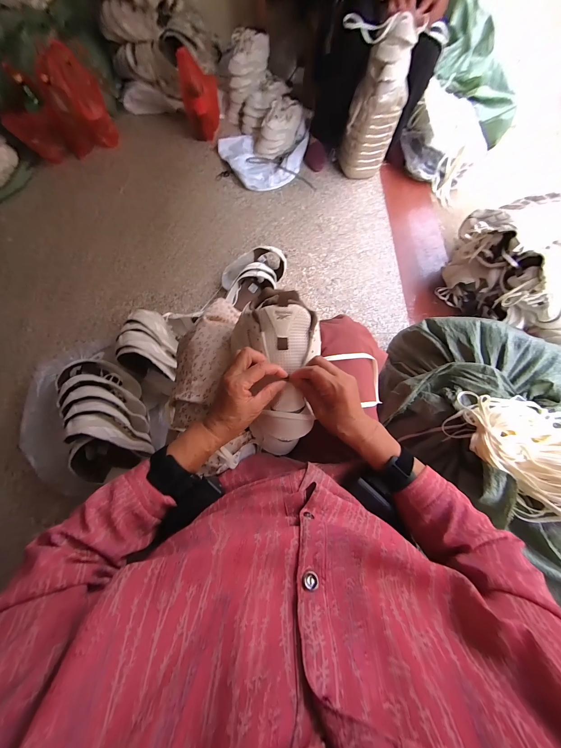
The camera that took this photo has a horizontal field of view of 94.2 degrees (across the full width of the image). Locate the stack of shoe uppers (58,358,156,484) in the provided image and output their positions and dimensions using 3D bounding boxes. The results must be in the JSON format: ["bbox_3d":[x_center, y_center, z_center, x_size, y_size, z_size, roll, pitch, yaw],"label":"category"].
[{"bbox_3d":[-0.506,0.098,0.740,0.186,0.119,0.327,-19,73,-8],"label":"stack of shoe uppers"}]

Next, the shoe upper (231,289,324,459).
[{"bbox_3d":[0.000,0.003,0.400,0.127,0.067,0.255,-2,96,-3],"label":"shoe upper"}]

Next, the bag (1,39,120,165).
[{"bbox_3d":[-0.905,-1.073,1.069,0.185,0.262,0.377,39,74,11],"label":"bag"}]

